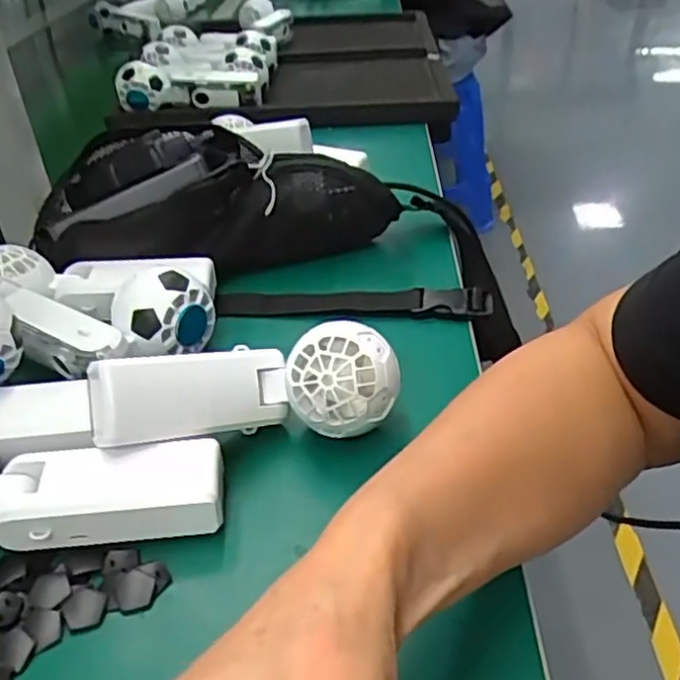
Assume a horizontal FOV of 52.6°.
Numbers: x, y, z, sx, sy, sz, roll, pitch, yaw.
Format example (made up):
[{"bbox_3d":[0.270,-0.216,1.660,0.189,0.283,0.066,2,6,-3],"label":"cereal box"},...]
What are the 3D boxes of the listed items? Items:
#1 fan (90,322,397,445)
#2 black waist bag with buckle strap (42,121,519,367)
[{"bbox_3d":[-0.049,0.032,0.375,0.156,0.074,0.053,-11,36,-9],"label":"fan"},{"bbox_3d":[-0.043,-0.083,0.530,0.362,0.100,0.156,11,36,-5],"label":"black waist bag with buckle strap"}]

